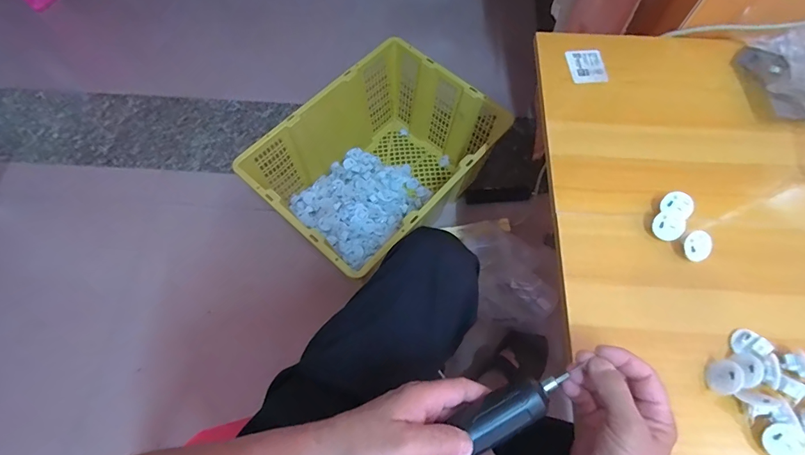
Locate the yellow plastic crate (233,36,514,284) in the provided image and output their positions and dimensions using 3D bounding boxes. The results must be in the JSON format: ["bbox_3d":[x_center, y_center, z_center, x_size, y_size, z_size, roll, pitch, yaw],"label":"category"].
[{"bbox_3d":[-0.038,-0.135,0.927,0.348,0.262,0.488,40,73,16],"label":"yellow plastic crate"}]

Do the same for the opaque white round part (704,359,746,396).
[{"bbox_3d":[0.312,0.145,0.391,0.017,0.031,0.033,20,85,-20],"label":"opaque white round part"}]

